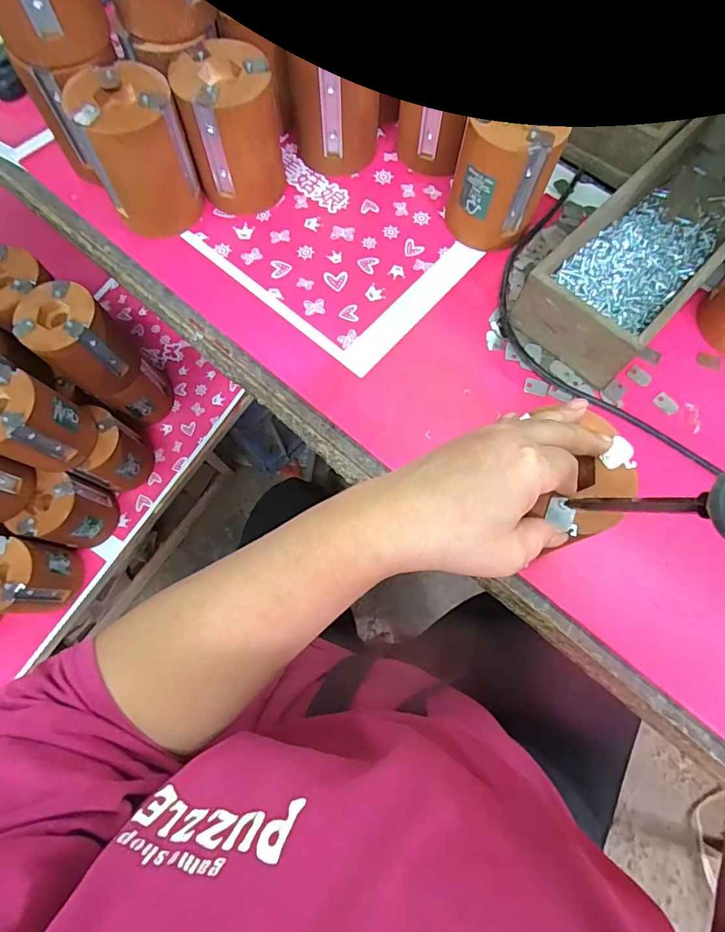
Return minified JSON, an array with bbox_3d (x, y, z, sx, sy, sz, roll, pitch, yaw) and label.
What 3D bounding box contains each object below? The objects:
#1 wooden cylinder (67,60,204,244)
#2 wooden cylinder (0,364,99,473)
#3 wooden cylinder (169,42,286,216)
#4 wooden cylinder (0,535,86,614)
[{"bbox_3d":[-0.186,-0.260,0.399,0.076,0.099,0.071,0,72,0],"label":"wooden cylinder"},{"bbox_3d":[-0.336,-0.042,0.475,0.078,0.099,0.075,0,72,0],"label":"wooden cylinder"},{"bbox_3d":[-0.113,-0.289,0.413,0.074,0.104,0.073,-23,73,-7],"label":"wooden cylinder"},{"bbox_3d":[-0.375,0.126,0.530,0.065,0.100,0.081,15,72,5],"label":"wooden cylinder"}]

